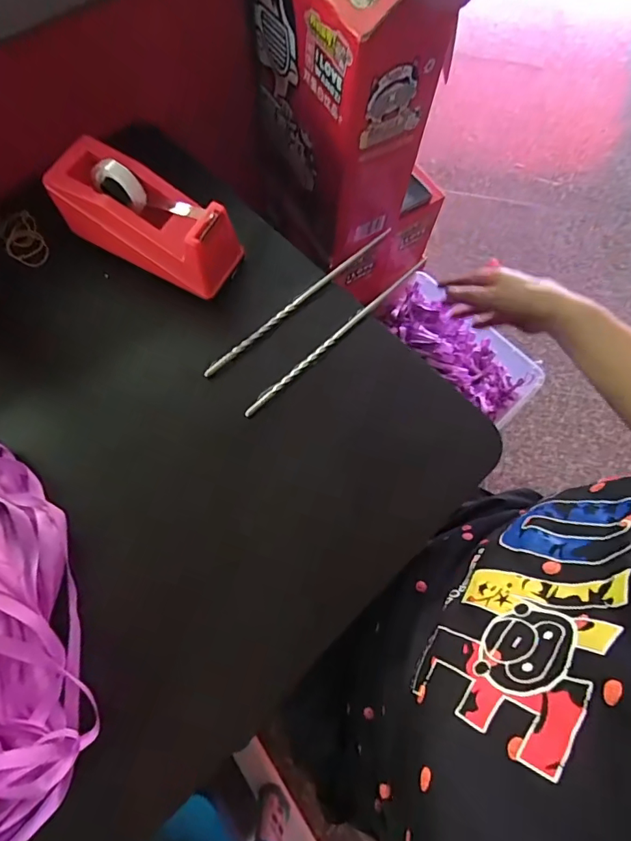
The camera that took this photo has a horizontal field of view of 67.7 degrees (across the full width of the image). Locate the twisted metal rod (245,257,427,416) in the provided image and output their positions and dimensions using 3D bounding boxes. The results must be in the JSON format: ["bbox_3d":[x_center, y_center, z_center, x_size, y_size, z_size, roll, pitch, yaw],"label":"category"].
[{"bbox_3d":[0.015,-0.070,0.404,0.196,0.007,0.007,-42,77,-15],"label":"twisted metal rod"}]

